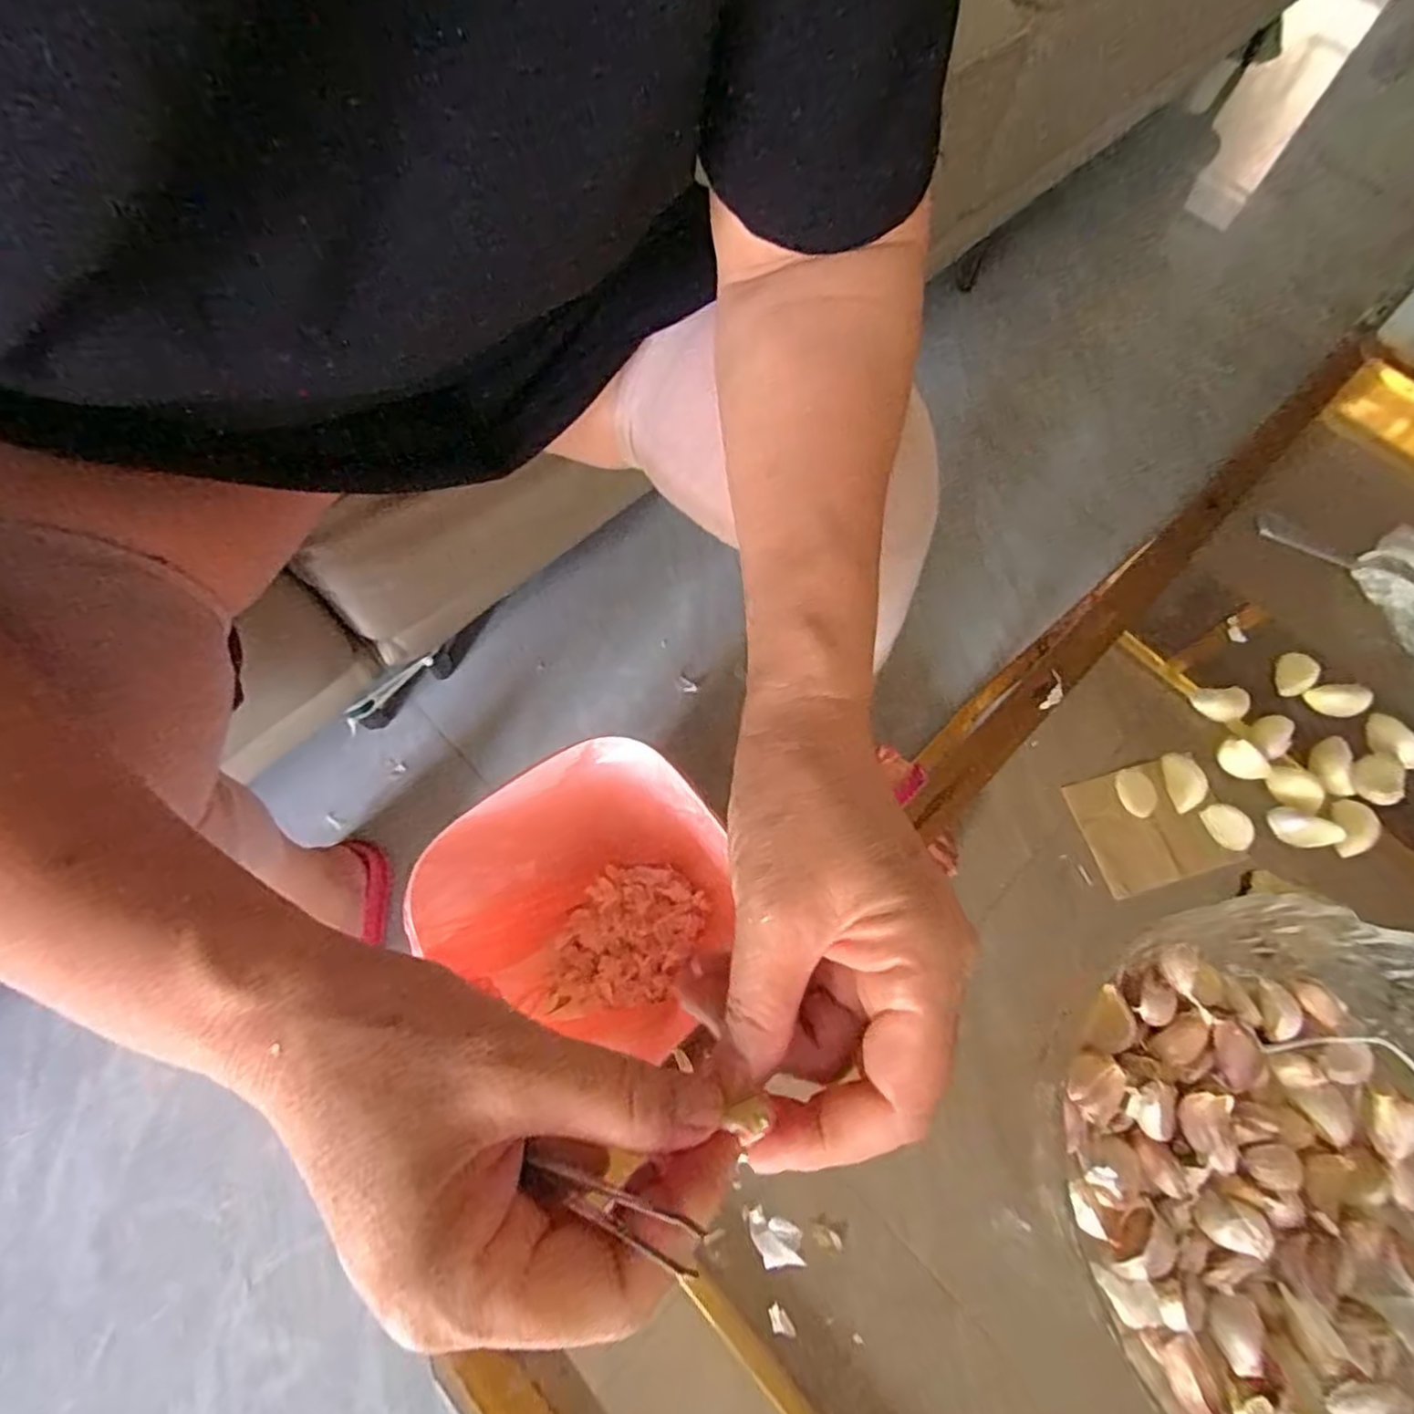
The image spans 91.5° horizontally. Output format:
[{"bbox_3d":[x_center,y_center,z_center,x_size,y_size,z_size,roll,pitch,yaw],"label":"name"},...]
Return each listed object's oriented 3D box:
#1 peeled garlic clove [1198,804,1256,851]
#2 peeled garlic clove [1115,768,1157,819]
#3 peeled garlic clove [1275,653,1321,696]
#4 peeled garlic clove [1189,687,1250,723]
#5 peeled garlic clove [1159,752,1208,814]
[{"bbox_3d":[0.253,0.058,0.334,0.013,0.012,0.023,-19,69,-10],"label":"peeled garlic clove"},{"bbox_3d":[0.212,0.042,0.340,0.015,0.007,0.024,-22,70,-11],"label":"peeled garlic clove"},{"bbox_3d":[0.311,-0.018,0.364,0.019,0.013,0.019,-26,71,-13],"label":"peeled garlic clove"},{"bbox_3d":[0.272,-0.003,0.364,0.014,0.018,0.021,-35,73,-15],"label":"peeled garlic clove"},{"bbox_3d":[0.235,0.036,0.339,0.010,0.015,0.028,4,67,0],"label":"peeled garlic clove"}]

